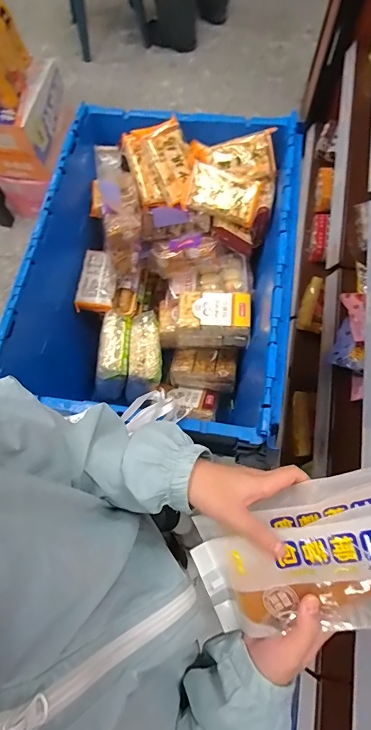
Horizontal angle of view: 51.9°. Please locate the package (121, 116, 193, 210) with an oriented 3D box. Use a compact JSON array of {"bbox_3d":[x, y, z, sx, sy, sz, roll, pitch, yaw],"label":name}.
[{"bbox_3d":[-0.044,-0.352,0.686,0.106,0.034,0.149,-20,96,23],"label":"package"}]

